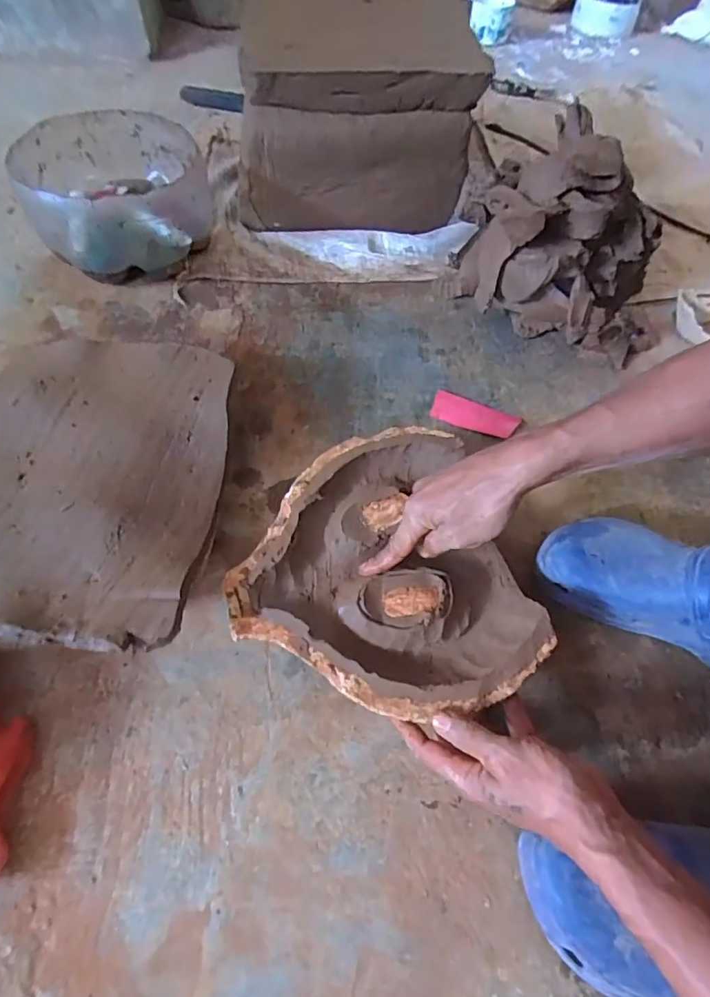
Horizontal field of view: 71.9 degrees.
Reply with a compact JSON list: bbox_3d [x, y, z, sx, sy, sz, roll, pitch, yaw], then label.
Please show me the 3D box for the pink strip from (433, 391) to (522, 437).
[{"bbox_3d":[0.153,-0.105,0.623,0.108,0.006,0.045,20,66,4],"label":"pink strip"}]

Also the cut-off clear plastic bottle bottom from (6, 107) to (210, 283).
[{"bbox_3d":[-0.335,-0.436,0.709,0.224,0.130,0.258,-17,63,-13],"label":"cut-off clear plastic bottle bottom"}]

